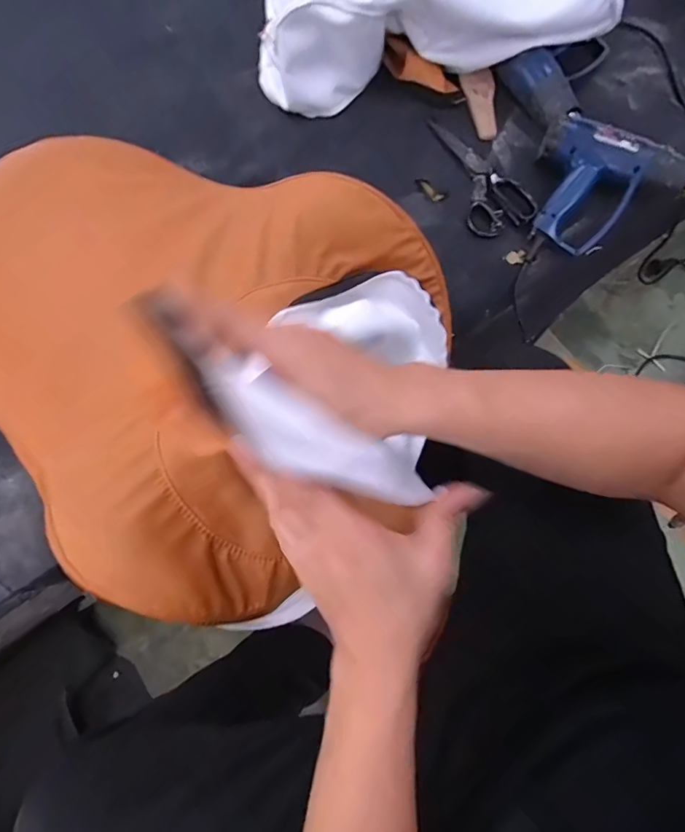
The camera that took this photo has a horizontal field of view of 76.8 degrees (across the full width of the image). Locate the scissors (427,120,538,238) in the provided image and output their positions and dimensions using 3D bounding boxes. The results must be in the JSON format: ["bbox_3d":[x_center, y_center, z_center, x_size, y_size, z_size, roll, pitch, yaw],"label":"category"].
[{"bbox_3d":[0.230,-0.411,0.720,0.099,0.028,0.248,-16,75,-4],"label":"scissors"}]

